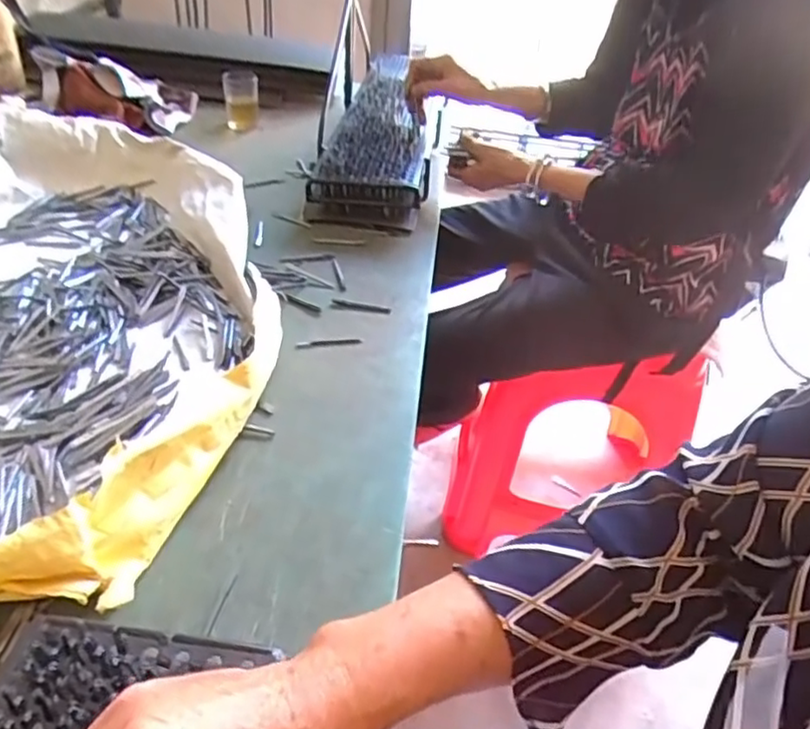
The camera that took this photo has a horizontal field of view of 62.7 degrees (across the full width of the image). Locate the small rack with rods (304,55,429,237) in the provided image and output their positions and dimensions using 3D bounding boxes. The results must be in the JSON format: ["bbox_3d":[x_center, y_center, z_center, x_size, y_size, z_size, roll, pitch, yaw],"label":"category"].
[{"bbox_3d":[-0.044,-0.375,1.071,0.155,0.090,0.540,4,38,-1],"label":"small rack with rods"}]

